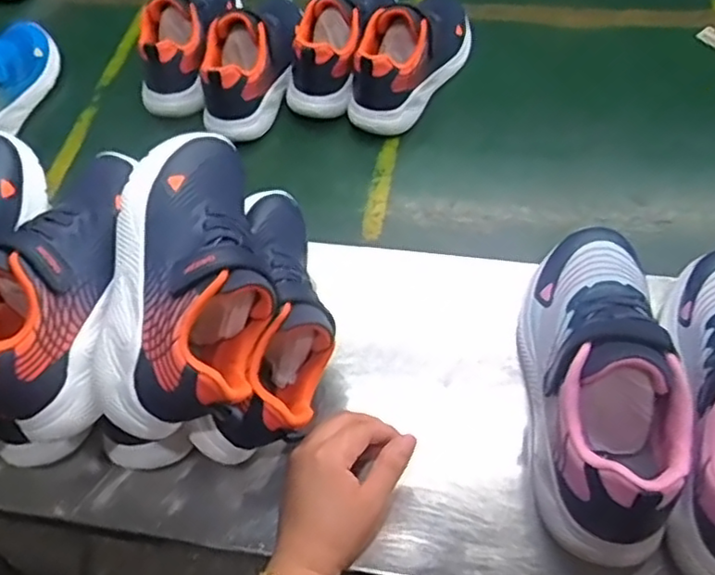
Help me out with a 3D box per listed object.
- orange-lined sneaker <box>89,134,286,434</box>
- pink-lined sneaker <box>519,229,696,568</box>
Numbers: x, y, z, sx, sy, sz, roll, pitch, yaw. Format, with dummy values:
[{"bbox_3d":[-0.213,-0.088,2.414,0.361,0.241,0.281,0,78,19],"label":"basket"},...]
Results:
[{"bbox_3d":[-0.106,-0.012,0.429,0.107,0.069,0.204,-3,58,2],"label":"orange-lined sneaker"},{"bbox_3d":[0.167,0.055,0.449,0.086,0.091,0.242,1,58,4],"label":"pink-lined sneaker"}]

